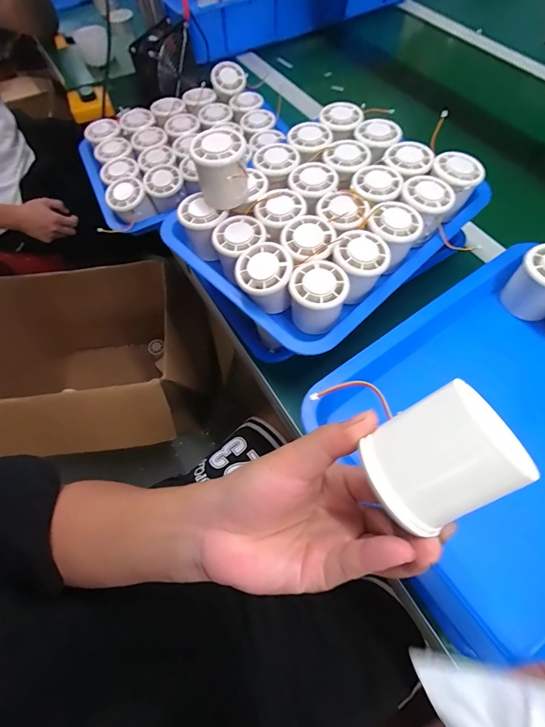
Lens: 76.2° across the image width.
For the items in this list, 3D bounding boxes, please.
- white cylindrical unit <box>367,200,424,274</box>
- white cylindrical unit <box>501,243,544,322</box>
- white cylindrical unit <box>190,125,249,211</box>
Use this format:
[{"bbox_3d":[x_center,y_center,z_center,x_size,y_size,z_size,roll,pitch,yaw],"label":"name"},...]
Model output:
[{"bbox_3d":[0.132,-0.139,0.377,0.055,0.042,0.055,-1,63,1],"label":"white cylindrical unit"},{"bbox_3d":[0.268,-0.079,0.346,0.053,0.053,0.055,-1,63,1],"label":"white cylindrical unit"},{"bbox_3d":[-0.053,-0.203,0.366,0.054,0.061,0.050,-2,63,1],"label":"white cylindrical unit"}]

